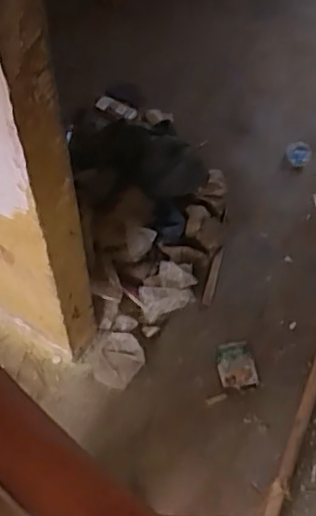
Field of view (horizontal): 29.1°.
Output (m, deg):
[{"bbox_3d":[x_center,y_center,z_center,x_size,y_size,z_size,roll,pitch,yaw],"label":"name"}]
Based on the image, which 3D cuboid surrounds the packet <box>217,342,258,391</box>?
[{"bbox_3d":[0.203,0.280,1.583,0.094,0.014,0.131,-8,56,-5],"label":"packet"}]

